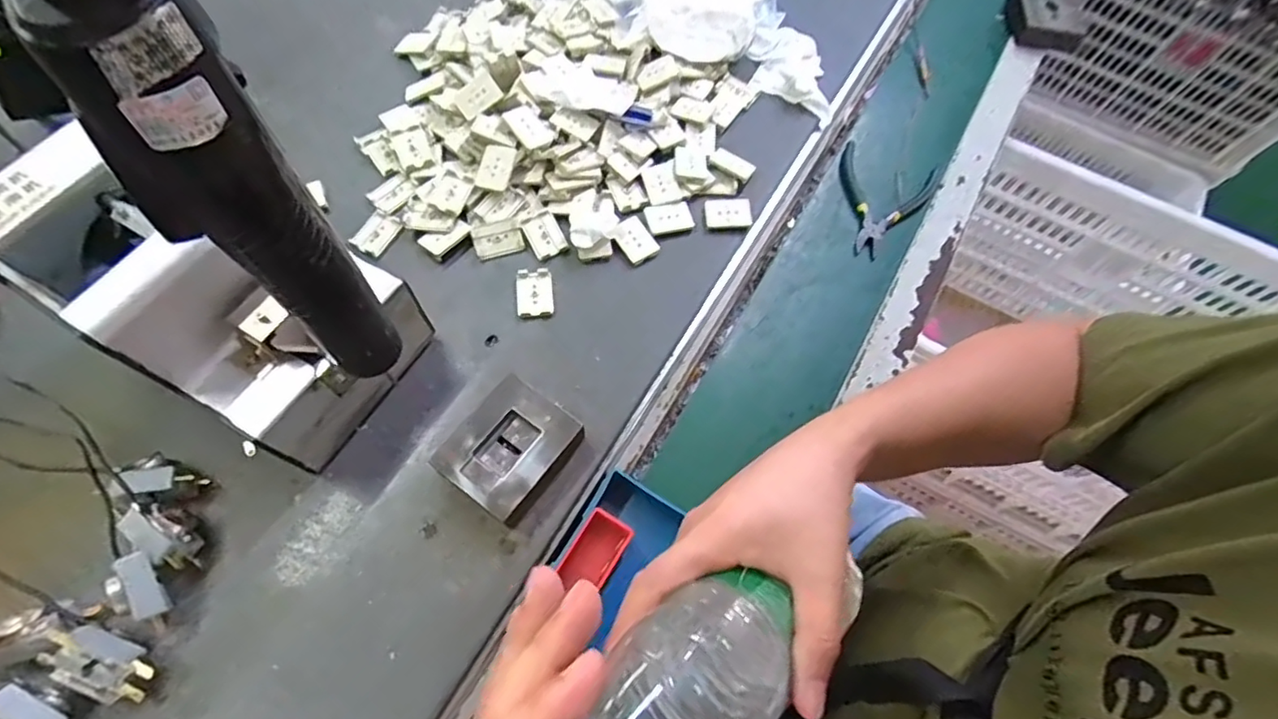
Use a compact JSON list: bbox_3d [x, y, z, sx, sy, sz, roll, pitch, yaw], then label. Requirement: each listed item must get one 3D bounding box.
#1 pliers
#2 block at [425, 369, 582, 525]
[{"bbox_3d":[0.232,-0.149,0.563,0.095,0.010,0.125,18,66,3],"label":"pliers"},{"bbox_3d":[-0.086,0.059,0.402,0.065,0.025,0.079,35,68,11],"label":"block"}]

